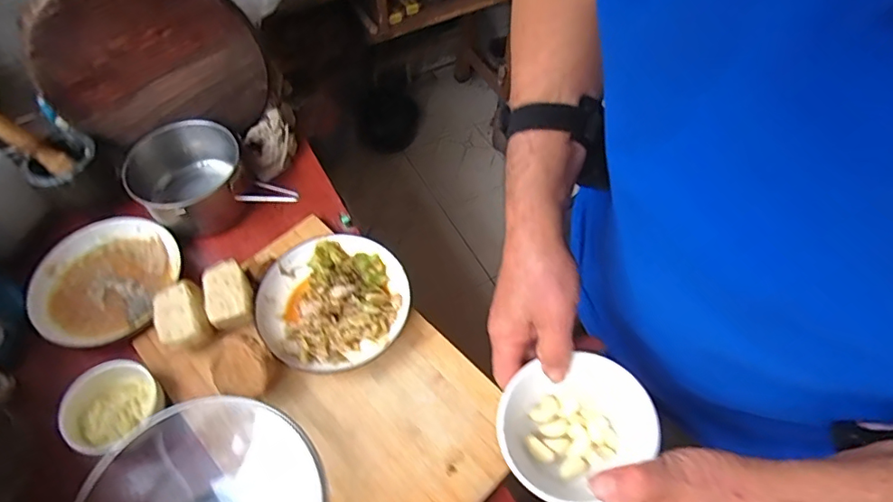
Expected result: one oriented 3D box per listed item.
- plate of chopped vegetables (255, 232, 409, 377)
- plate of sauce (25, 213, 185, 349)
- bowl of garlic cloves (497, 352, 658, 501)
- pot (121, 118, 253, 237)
[{"bbox_3d":[-0.150,0.071,0.709,0.192,0.043,0.194,1,57,-1],"label":"plate of chopped vegetables"},{"bbox_3d":[-0.481,0.044,0.743,0.193,0.030,0.192,1,57,-1],"label":"plate of sauce"},{"bbox_3d":[0.095,0.133,0.400,0.097,0.061,0.097,-30,63,-19],"label":"bowl of garlic cloves"},{"bbox_3d":[-0.391,-0.110,0.803,0.157,0.081,0.168,-30,63,-19],"label":"pot"}]

